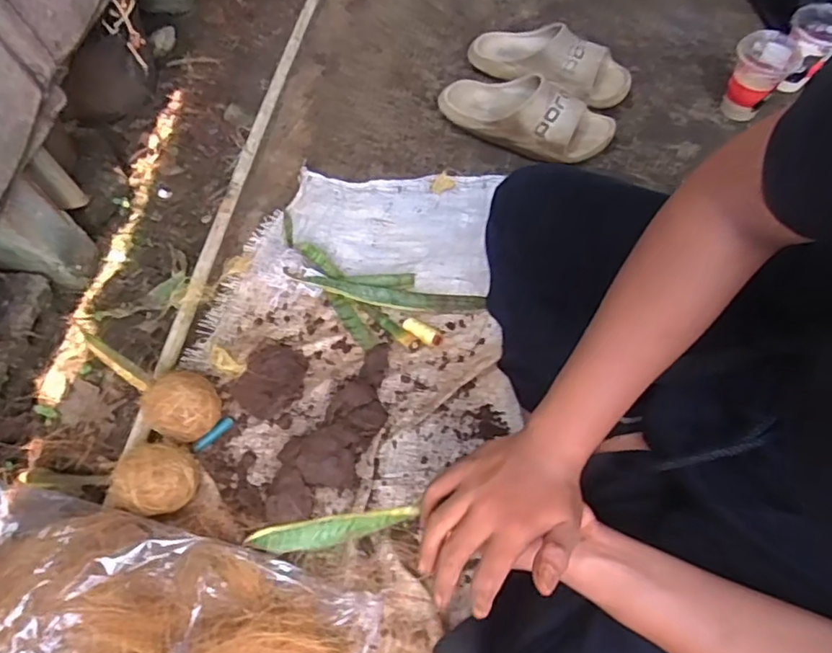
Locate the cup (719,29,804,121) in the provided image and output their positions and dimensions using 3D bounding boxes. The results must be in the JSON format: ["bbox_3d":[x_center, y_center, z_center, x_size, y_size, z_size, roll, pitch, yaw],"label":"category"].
[{"bbox_3d":[0.556,-0.409,0.940,0.090,0.118,0.097,-1,62,1],"label":"cup"}]

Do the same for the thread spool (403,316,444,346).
[{"bbox_3d":[0.007,0.007,0.772,0.056,0.020,0.020,28,66,15],"label":"thread spool"}]

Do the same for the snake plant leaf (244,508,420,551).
[{"bbox_3d":[-0.069,0.166,0.467,0.135,0.018,0.020,-8,62,-3],"label":"snake plant leaf"}]

